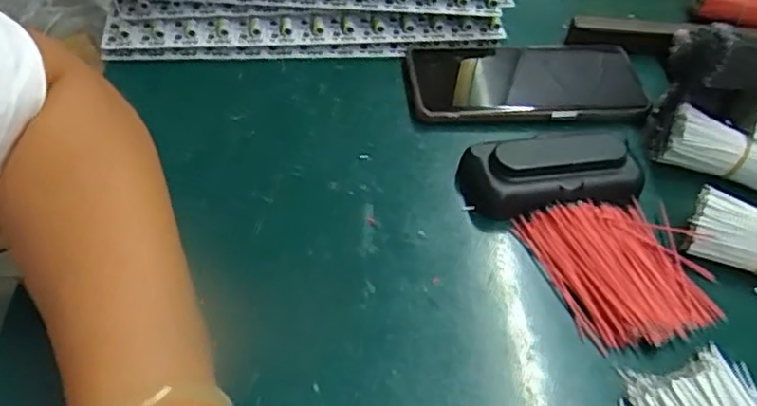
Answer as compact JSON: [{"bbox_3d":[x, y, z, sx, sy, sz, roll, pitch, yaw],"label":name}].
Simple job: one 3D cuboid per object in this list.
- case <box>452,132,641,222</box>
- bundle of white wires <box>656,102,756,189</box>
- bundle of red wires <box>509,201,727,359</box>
[{"bbox_3d":[0.104,-0.017,0.393,0.104,0.032,0.039,-3,49,-7],"label":"case"},{"bbox_3d":[0.224,-0.029,0.405,0.089,0.030,0.021,22,51,14],"label":"bundle of white wires"},{"bbox_3d":[0.134,0.033,0.360,0.081,0.013,0.094,-15,52,-17],"label":"bundle of red wires"}]

